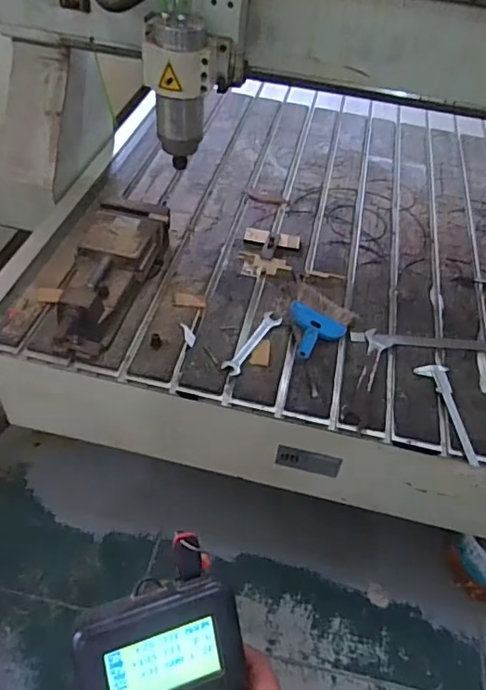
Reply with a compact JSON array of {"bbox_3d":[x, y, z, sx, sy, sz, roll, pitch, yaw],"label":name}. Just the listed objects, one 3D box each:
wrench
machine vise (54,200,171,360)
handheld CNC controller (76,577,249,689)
[{"bbox_3d":[0.022,-0.007,1.066,0.039,0.015,0.188,25,50,17],"label":"wrench"},{"bbox_3d":[-0.277,-0.147,1.094,0.136,0.121,0.376,14,48,7],"label":"machine vise"},{"bbox_3d":[-0.048,0.251,0.354,0.103,0.023,0.175,-6,88,-21],"label":"handheld CNC controller"}]

